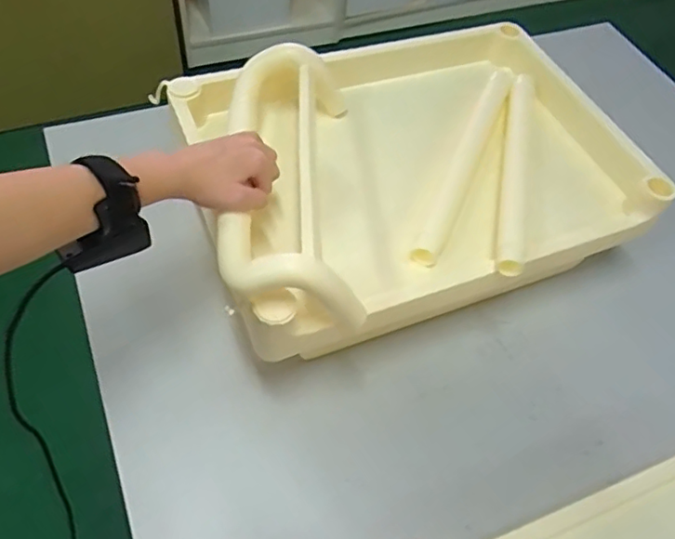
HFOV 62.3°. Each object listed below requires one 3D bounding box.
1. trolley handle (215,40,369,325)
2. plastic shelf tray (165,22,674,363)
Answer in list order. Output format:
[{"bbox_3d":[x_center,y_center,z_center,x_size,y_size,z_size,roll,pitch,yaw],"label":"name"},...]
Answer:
[{"bbox_3d":[-0.047,-0.091,0.543,0.118,0.086,0.327,-2,51,-3],"label":"trolley handle"},{"bbox_3d":[0.079,-0.129,0.616,0.462,0.117,0.332,-18,60,-17],"label":"plastic shelf tray"}]

